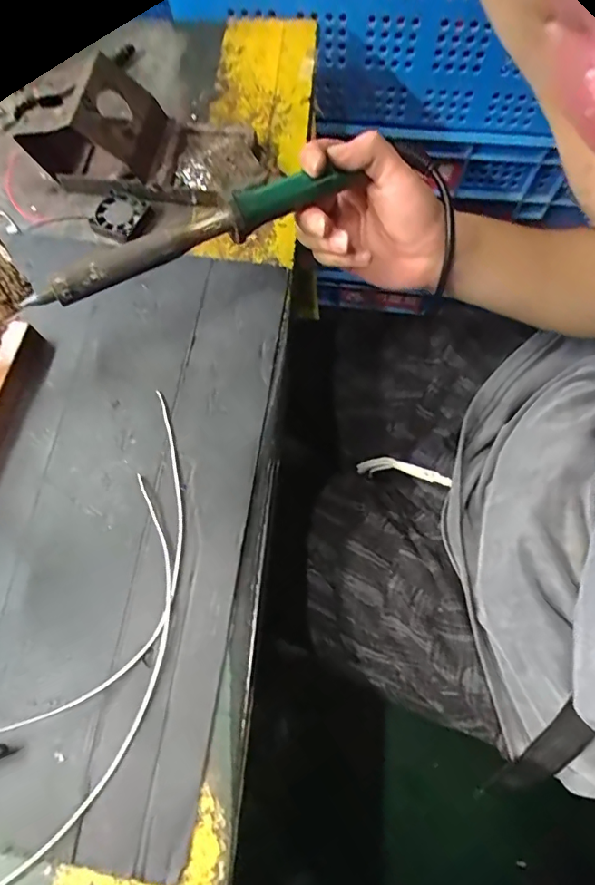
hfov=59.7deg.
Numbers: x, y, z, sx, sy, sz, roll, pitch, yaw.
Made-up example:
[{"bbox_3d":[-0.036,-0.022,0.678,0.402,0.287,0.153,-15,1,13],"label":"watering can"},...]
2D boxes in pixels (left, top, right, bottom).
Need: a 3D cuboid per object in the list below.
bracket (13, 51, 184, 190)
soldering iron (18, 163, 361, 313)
[{"bbox_3d":[-0.153,-0.256,0.421,0.096,0.078,0.084,7,70,4],"label":"bracket"},{"bbox_3d":[-0.071,-0.134,0.335,0.215,0.025,0.018,-27,71,-10],"label":"soldering iron"}]

